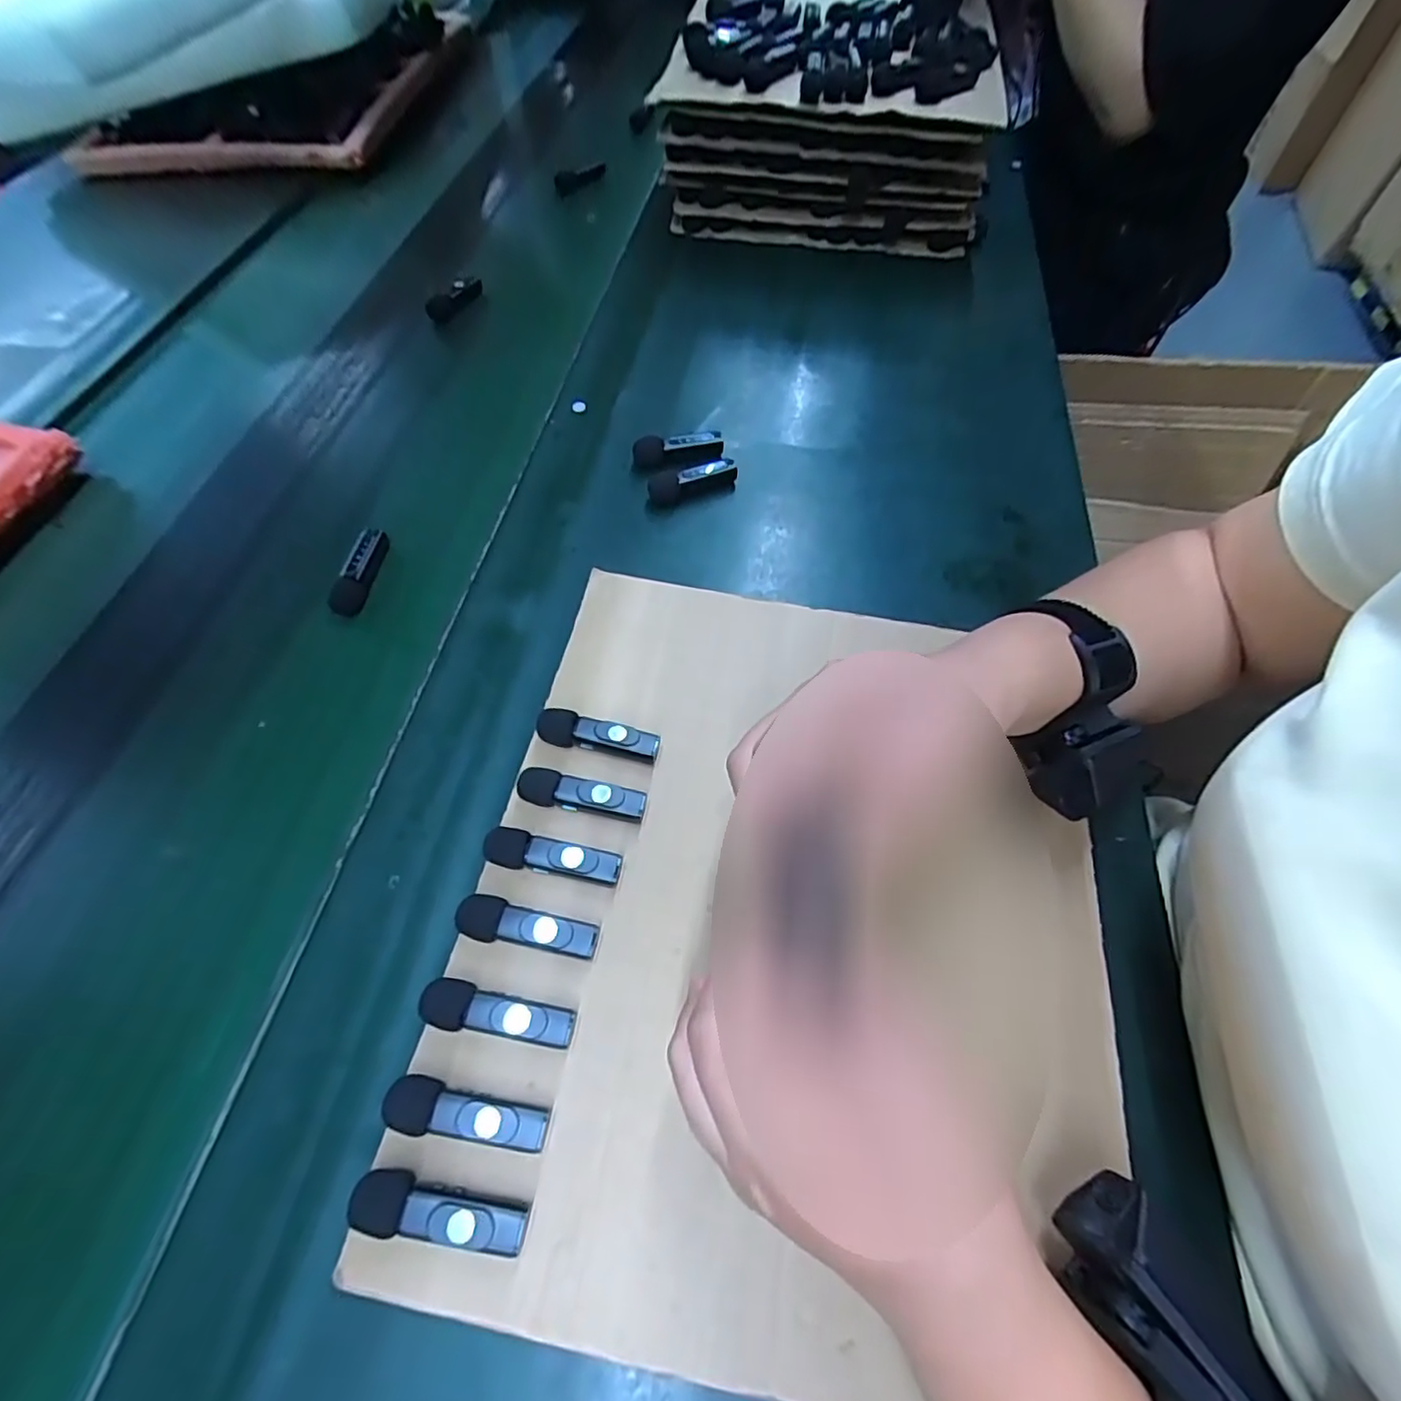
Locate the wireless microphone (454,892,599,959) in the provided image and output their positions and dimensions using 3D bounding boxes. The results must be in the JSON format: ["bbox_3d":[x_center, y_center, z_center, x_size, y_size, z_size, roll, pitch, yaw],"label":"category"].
[{"bbox_3d":[-0.080,0.105,0.286,0.063,0.016,0.018,10,60,9],"label":"wireless microphone"}]

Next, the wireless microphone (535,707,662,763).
[{"bbox_3d":[-0.055,0.019,0.335,0.065,0.017,0.018,8,60,8],"label":"wireless microphone"}]

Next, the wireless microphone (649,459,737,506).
[{"bbox_3d":[-0.005,-0.156,0.441,0.064,0.016,0.027,-16,60,-7],"label":"wireless microphone"}]

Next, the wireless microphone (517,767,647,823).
[{"bbox_3d":[-0.061,0.049,0.317,0.063,0.017,0.018,10,60,9],"label":"wireless microphone"}]

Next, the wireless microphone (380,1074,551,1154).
[{"bbox_3d":[-0.093,0.165,0.249,0.063,0.014,0.019,5,60,6],"label":"wireless microphone"}]

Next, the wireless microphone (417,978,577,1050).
[{"bbox_3d":[-0.087,0.136,0.267,0.063,0.015,0.018,10,60,9],"label":"wireless microphone"}]

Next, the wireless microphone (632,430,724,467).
[{"bbox_3d":[-0.016,-0.186,0.452,0.067,0.016,0.020,-17,60,-7],"label":"wireless microphone"}]

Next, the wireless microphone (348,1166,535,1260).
[{"bbox_3d":[-0.098,0.192,0.233,0.064,0.015,0.019,6,60,6],"label":"wireless microphone"}]

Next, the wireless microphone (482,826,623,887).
[{"bbox_3d":[-0.071,0.077,0.301,0.065,0.017,0.018,10,60,9],"label":"wireless microphone"}]

